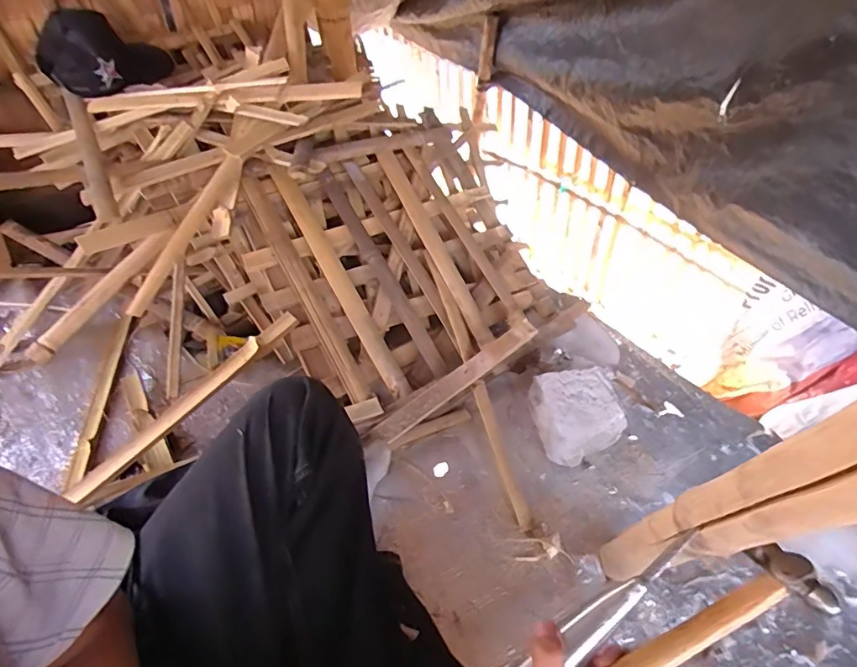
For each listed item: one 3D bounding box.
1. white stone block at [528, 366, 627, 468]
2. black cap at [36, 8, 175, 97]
[{"bbox_3d":[0.228,0.128,0.785,0.118,0.076,0.131,-6,43,-5],"label":"white stone block"},{"bbox_3d":[-0.630,-0.552,0.976,0.230,0.123,0.208,-24,48,-23],"label":"black cap"}]

